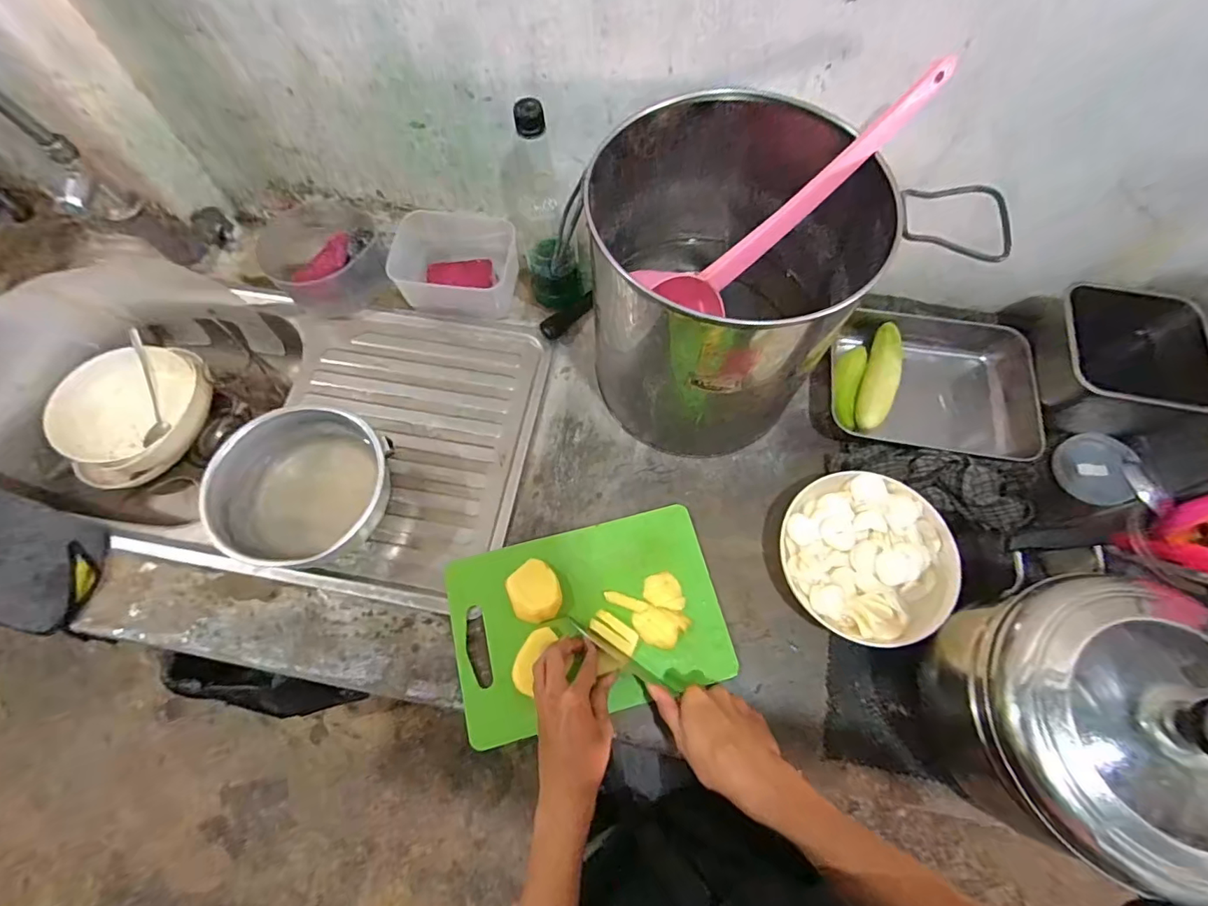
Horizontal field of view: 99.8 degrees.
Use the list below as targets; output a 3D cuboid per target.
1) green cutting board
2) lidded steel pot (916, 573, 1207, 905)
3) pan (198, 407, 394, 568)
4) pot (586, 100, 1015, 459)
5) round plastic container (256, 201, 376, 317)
[{"bbox_3d":[-0.017,0.184,0.576,0.290,0.017,0.199,-14,69,-5],"label":"green cutting board"},{"bbox_3d":[0.415,0.219,0.428,0.198,0.191,0.194,0,68,0],"label":"lidded steel pot"},{"bbox_3d":[-0.349,0.040,0.599,0.187,0.074,0.166,9,68,4],"label":"pan"},{"bbox_3d":[0.126,-0.172,0.572,0.264,0.285,0.261,0,68,0],"label":"pot"},{"bbox_3d":[-0.394,-0.281,0.721,0.150,0.073,0.154,0,68,0],"label":"round plastic container"}]

